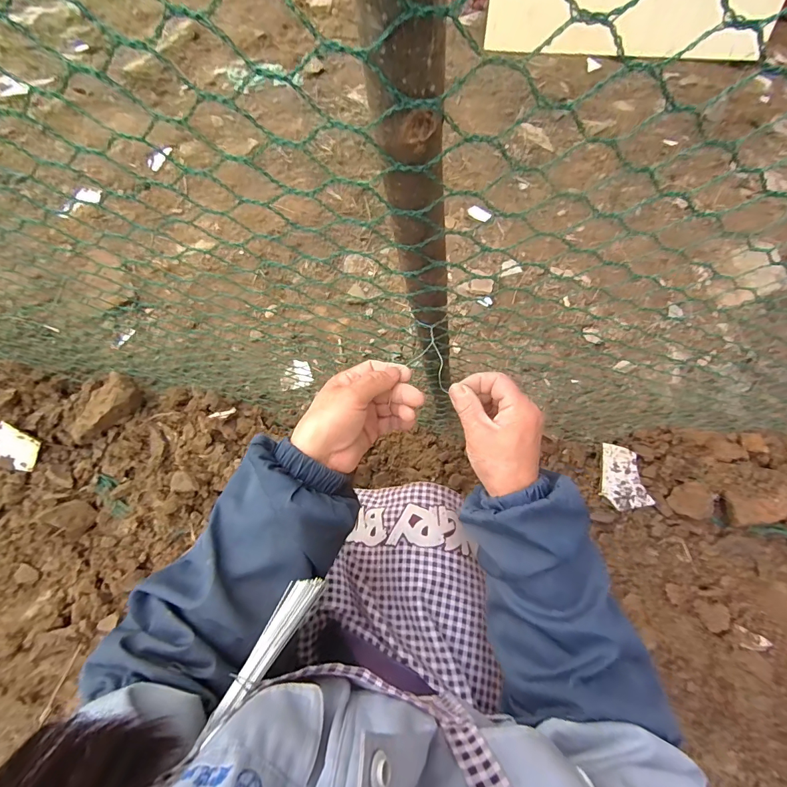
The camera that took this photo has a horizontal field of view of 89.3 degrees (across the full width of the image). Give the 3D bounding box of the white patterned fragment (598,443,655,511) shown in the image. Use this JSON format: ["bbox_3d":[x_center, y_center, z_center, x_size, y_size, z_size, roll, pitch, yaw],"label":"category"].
[{"bbox_3d":[0.395,0.143,0.689,0.082,0.009,0.109,-7,79,-10],"label":"white patterned fragment"}]

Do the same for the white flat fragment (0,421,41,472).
[{"bbox_3d":[-0.617,0.088,0.650,0.065,0.008,0.070,19,94,-15],"label":"white flat fragment"}]

